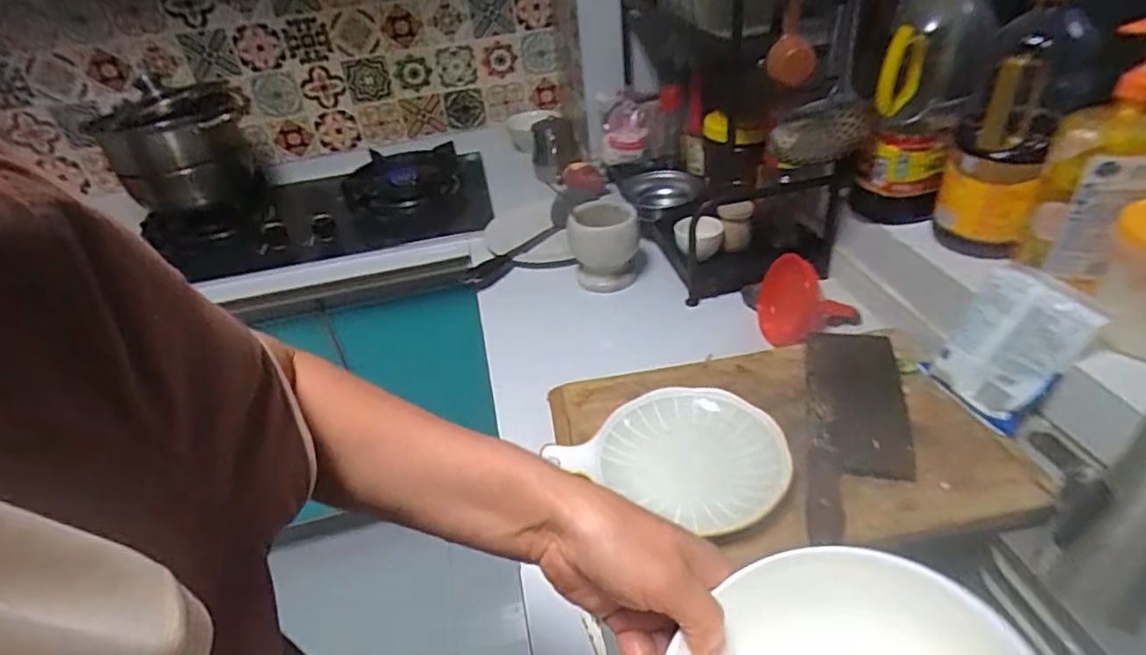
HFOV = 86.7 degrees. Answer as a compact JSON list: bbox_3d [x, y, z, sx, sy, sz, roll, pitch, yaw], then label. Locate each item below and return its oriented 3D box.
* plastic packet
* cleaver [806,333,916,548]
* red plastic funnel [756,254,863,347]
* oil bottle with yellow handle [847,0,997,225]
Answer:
[{"bbox_3d":[0.435,0.020,0.614,0.025,0.146,0.104,2,32,-33],"label":"plastic packet"},{"bbox_3d":[0.297,0.097,0.633,0.096,0.019,0.299,5,38,16],"label":"cleaver"},{"bbox_3d":[0.318,-0.034,0.828,0.110,0.130,0.101,-4,32,-28],"label":"red plastic funnel"},{"bbox_3d":[0.421,-0.276,0.732,0.111,0.283,0.096,14,41,26],"label":"oil bottle with yellow handle"}]

